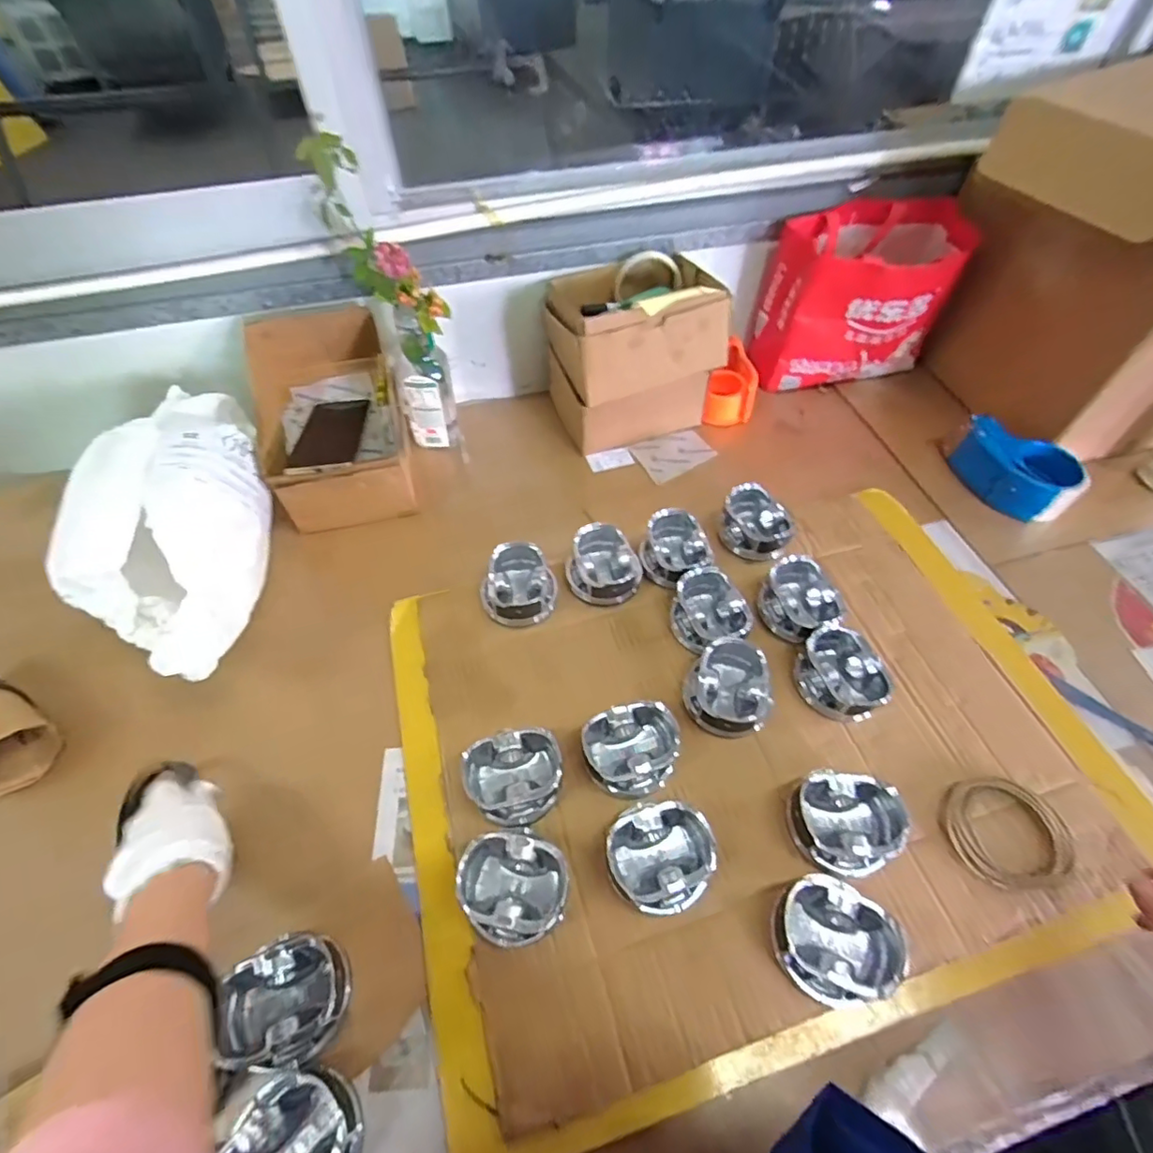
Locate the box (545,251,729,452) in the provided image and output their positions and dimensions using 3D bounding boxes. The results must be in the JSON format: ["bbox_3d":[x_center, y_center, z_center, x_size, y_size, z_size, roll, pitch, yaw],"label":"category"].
[{"bbox_3d":[0.074,-0.306,0.755,0.197,0.190,0.145,-16,56,-10],"label":"box"}]

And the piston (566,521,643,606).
[{"bbox_3d":[0.032,-0.012,0.642,0.082,0.066,0.084,0,55,1],"label":"piston"}]

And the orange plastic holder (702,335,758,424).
[{"bbox_3d":[0.229,-0.290,0.835,0.069,0.064,0.124,8,55,6],"label":"orange plastic holder"}]

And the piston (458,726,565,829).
[{"bbox_3d":[-0.055,0.182,0.510,0.087,0.047,0.075,-20,57,-13],"label":"piston"}]

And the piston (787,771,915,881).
[{"bbox_3d":[0.231,0.211,0.486,0.085,0.045,0.083,0,55,1],"label":"piston"}]

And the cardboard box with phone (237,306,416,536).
[{"bbox_3d":[-0.299,-0.196,0.694,0.159,0.166,0.217,-15,56,-10],"label":"cardboard box with phone"}]

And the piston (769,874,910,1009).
[{"bbox_3d":[0.200,0.280,0.434,0.088,0.041,0.081,0,55,1],"label":"piston"}]

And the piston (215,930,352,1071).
[{"bbox_3d":[-0.215,0.316,0.414,0.089,0.040,0.076,-24,58,-15],"label":"piston"}]

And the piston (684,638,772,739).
[{"bbox_3d":[0.152,0.111,0.557,0.082,0.047,0.094,31,61,20],"label":"piston"}]

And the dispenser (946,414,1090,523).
[{"bbox_3d":[0.561,-0.136,0.723,0.075,0.070,0.149,-37,62,-22],"label":"dispenser"}]

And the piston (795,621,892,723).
[{"bbox_3d":[0.267,0.100,0.567,0.077,0.050,0.090,-26,59,-16],"label":"piston"}]

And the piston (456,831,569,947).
[{"bbox_3d":[-0.053,0.253,0.460,0.094,0.045,0.080,24,59,17],"label":"piston"}]

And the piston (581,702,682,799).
[{"bbox_3d":[0.052,0.163,0.522,0.084,0.047,0.074,-9,55,-5],"label":"piston"}]

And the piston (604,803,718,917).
[{"bbox_3d":[0.069,0.234,0.469,0.083,0.044,0.079,0,55,1],"label":"piston"}]

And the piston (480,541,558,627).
[{"bbox_3d":[-0.064,0.012,0.627,0.083,0.060,0.081,0,55,1],"label":"piston"}]

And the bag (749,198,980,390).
[{"bbox_3d":[0.391,-0.389,0.798,0.239,0.208,0.140,9,56,7],"label":"bag"}]

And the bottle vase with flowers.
[{"bbox_3d":[-0.205,-0.310,0.663,0.097,0.345,0.100,-13,56,-8],"label":"bottle vase with flowers"}]

